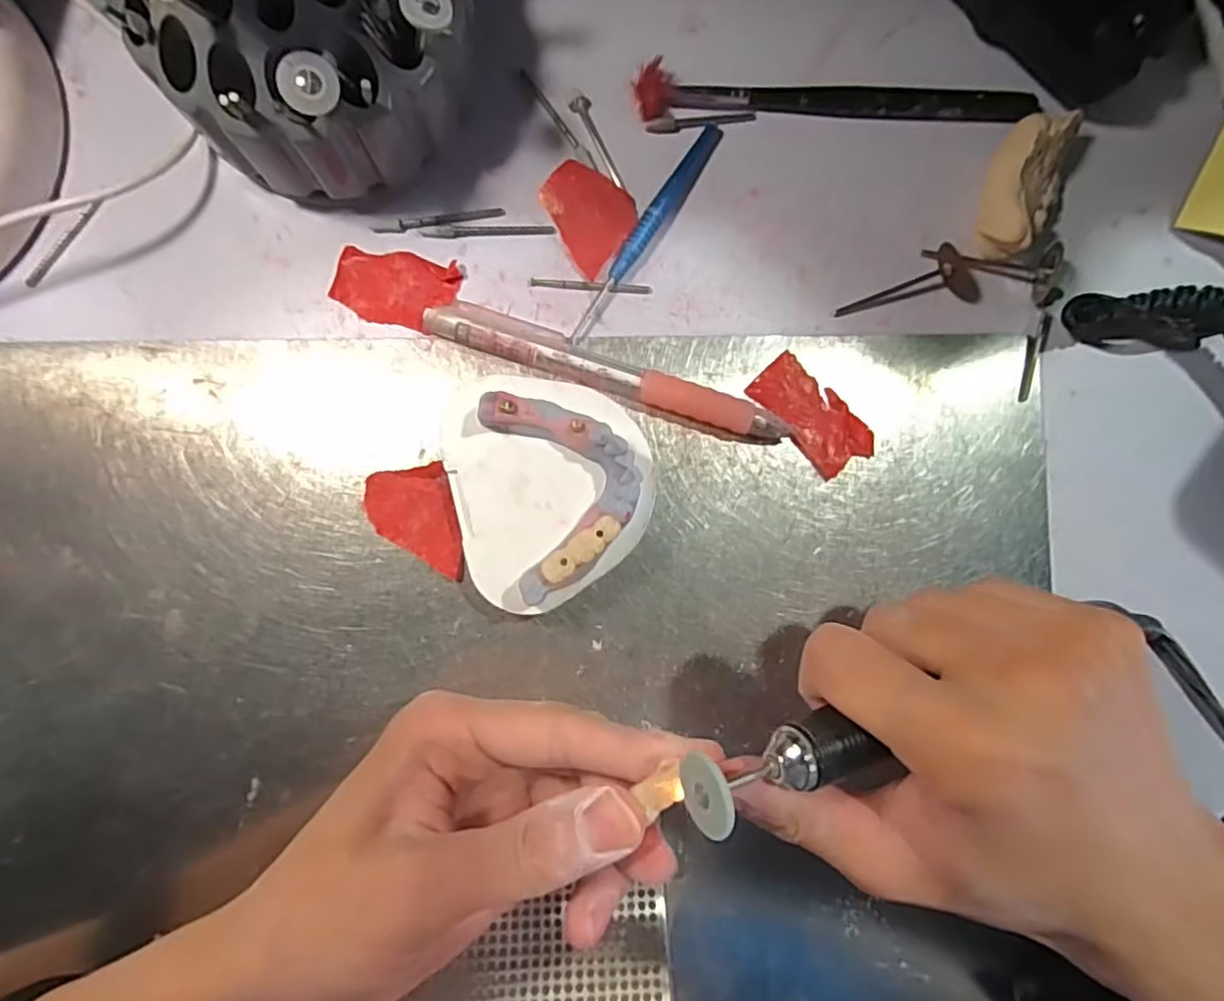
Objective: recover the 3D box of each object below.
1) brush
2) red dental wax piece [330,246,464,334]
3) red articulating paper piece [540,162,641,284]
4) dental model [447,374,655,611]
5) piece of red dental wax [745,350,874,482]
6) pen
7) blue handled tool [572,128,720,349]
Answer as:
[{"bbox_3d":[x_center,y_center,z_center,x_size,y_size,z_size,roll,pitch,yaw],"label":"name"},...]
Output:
[{"bbox_3d":[0.082,-0.148,0.240,0.144,0.014,0.015,1,88,-3],"label":"brush"},{"bbox_3d":[-0.079,-0.077,0.235,0.044,0.005,0.026,10,87,-2],"label":"red dental wax piece"},{"bbox_3d":[-0.010,-0.105,0.240,0.036,0.004,0.030,42,87,-1],"label":"red articulating paper piece"},{"bbox_3d":[-0.020,-0.006,0.219,0.066,0.030,0.077,-15,89,-3],"label":"dental model"},{"bbox_3d":[0.073,-0.031,0.239,0.024,0.005,0.047,-41,90,-3],"label":"piece of red dental wax"},{"bbox_3d":[-0.001,-0.047,0.233,0.130,0.012,0.016,18,87,-2],"label":"pen"},{"bbox_3d":[0.013,-0.099,0.238,0.009,0.007,0.096,34,87,-1],"label":"blue handled tool"}]

